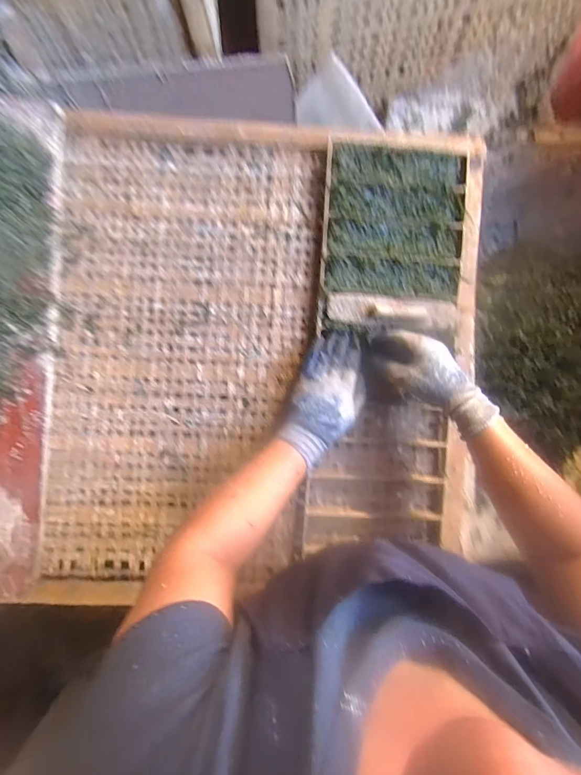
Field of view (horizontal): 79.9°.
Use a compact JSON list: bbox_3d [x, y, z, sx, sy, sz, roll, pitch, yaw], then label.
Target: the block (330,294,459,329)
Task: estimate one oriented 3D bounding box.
[{"bbox_3d":[0.165,-0.123,0.550,0.209,0.031,0.053,4,79,-3],"label":"block"}]

